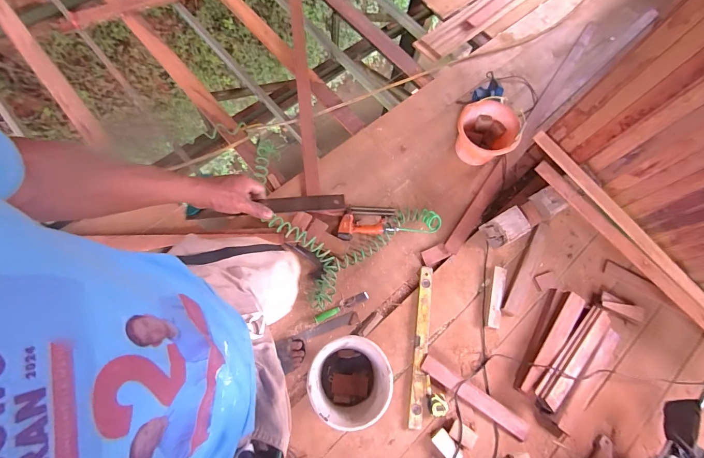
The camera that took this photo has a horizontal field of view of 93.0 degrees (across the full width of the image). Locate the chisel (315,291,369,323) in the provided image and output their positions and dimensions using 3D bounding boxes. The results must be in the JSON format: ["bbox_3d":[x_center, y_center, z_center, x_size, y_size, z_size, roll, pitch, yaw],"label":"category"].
[{"bbox_3d":[-0.043,0.328,1.408,0.241,0.022,0.036,-23,74,-12],"label":"chisel"}]

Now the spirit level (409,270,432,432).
[{"bbox_3d":[0.287,0.459,1.358,0.067,0.024,0.615,9,70,-2],"label":"spirit level"}]

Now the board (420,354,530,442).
[{"bbox_3d":[0.476,0.650,1.291,0.453,0.021,0.065,35,71,7],"label":"board"}]

